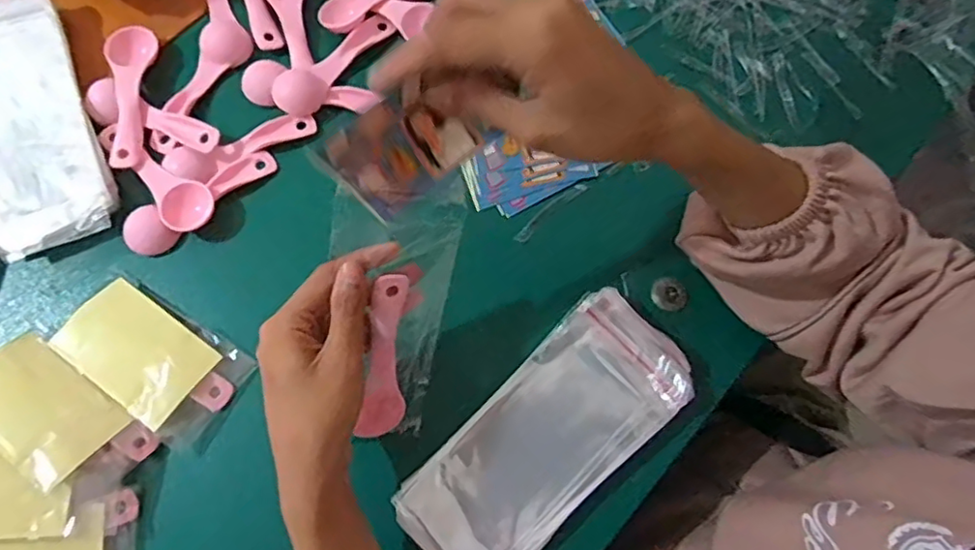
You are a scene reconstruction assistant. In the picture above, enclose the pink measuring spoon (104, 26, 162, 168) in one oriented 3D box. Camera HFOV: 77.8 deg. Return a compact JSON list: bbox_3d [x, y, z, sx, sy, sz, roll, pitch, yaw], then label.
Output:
[{"bbox_3d":[-0.258,-0.131,0.441,0.033,0.012,0.109,-9,76,-5],"label":"pink measuring spoon"}]

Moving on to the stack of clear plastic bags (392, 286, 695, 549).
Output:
[{"bbox_3d":[0.037,0.101,0.373,0.191,0.016,0.087,-42,80,-12],"label":"stack of clear plastic bags"}]

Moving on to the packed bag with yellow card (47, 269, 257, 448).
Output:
[{"bbox_3d":[-0.219,0.053,0.399,0.113,0.022,0.067,35,76,7],"label":"packed bag with yellow card"}]

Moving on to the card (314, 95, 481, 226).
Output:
[{"bbox_3d":[-0.042,-0.061,0.294,0.064,0.054,0.007,-38,43,10],"label":"card"}]

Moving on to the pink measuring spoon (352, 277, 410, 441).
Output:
[{"bbox_3d":[-0.059,0.049,0.358,0.026,0.005,0.109,4,115,-15],"label":"pink measuring spoon"}]

